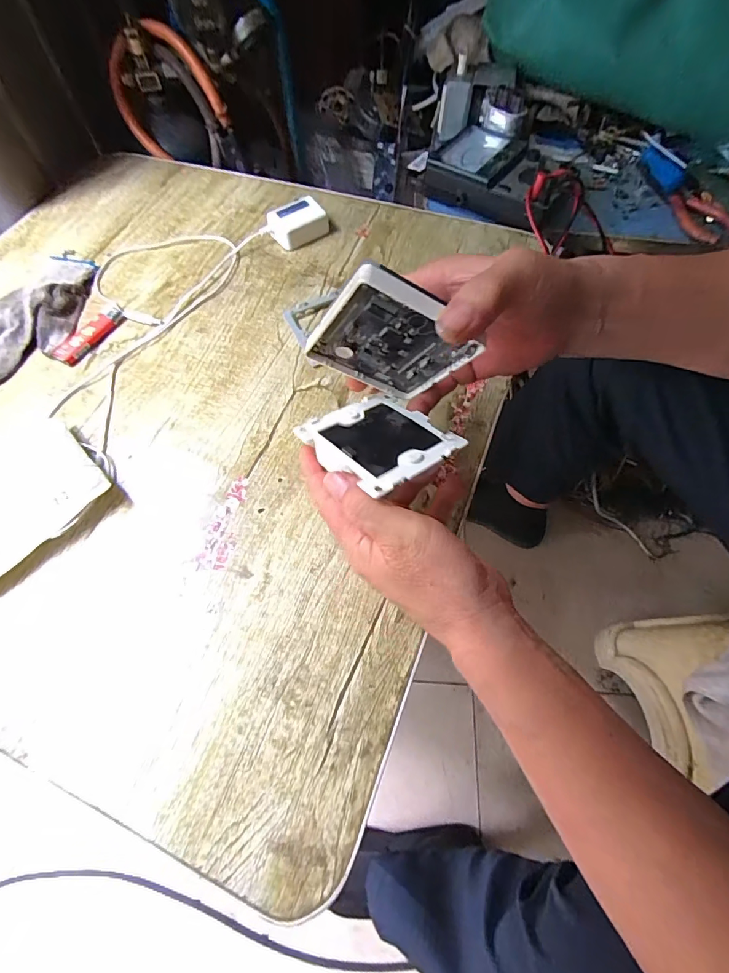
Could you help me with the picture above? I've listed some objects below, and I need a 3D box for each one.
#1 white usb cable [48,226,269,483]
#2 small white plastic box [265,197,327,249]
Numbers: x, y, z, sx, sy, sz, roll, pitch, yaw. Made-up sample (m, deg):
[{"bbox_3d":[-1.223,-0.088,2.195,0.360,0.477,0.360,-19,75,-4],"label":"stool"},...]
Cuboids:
[{"bbox_3d":[-0.253,-0.182,0.457,0.176,0.016,0.339,17,64,9],"label":"white usb cable"},{"bbox_3d":[-0.080,-0.317,0.512,0.060,0.031,0.042,-39,69,-17],"label":"small white plastic box"}]

